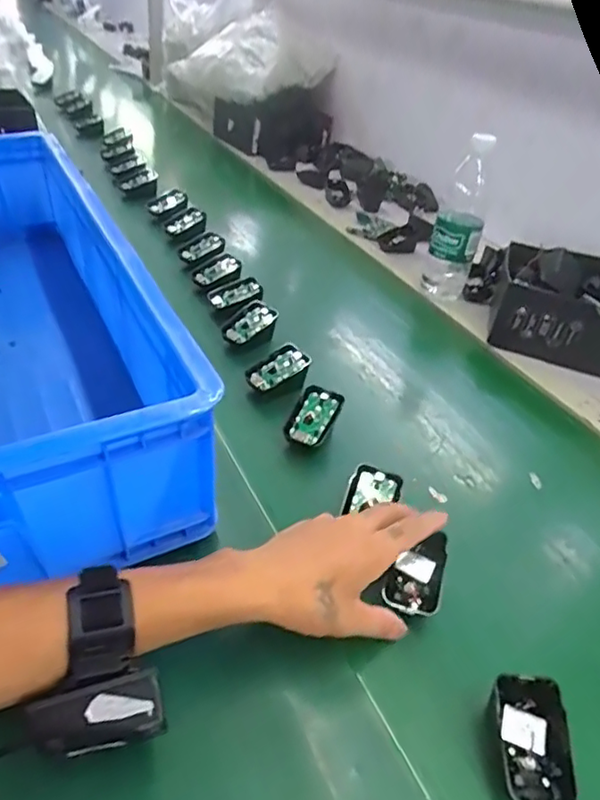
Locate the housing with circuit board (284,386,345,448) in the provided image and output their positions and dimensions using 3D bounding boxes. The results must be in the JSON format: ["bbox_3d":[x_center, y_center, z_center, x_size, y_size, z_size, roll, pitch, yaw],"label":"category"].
[{"bbox_3d":[0.014,0.017,0.582,0.041,0.016,0.067,19,56,16],"label":"housing with circuit board"}]

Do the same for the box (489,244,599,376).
[{"bbox_3d":[0.396,-0.120,0.796,0.238,0.092,0.187,18,36,14],"label":"box"}]

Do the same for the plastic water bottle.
[{"bbox_3d":[0.230,-0.260,0.837,0.064,0.216,0.072,14,36,9],"label":"plastic water bottle"}]

